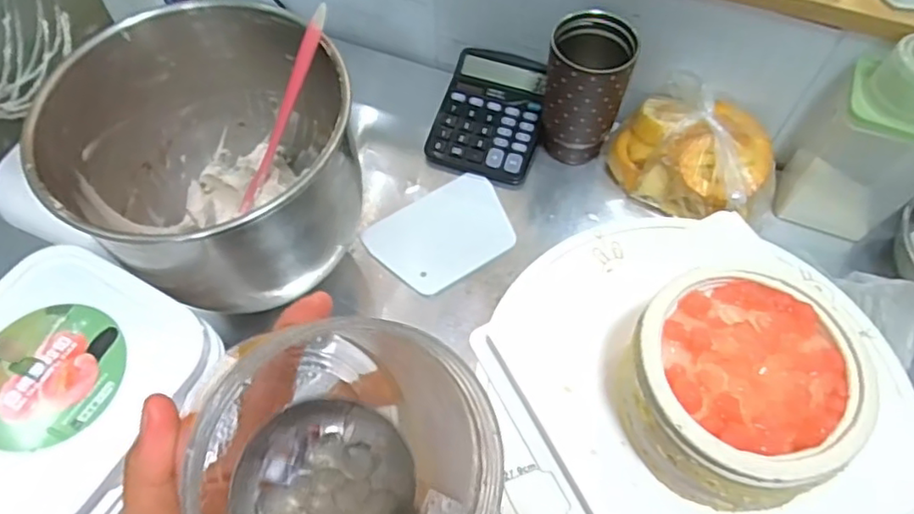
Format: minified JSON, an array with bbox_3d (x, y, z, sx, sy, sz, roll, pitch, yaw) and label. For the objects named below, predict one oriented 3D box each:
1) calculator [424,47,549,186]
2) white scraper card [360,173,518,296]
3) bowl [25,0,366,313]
[{"bbox_3d":[0.040,-0.161,0.697,0.127,0.038,0.149,14,62,8],"label":"calculator"},{"bbox_3d":[-0.014,-0.024,0.641,0.146,0.007,0.104,-30,65,-16],"label":"white scraper card"},{"bbox_3d":[-0.196,-0.074,0.514,0.220,0.185,0.214,0,61,0],"label":"bowl"}]

